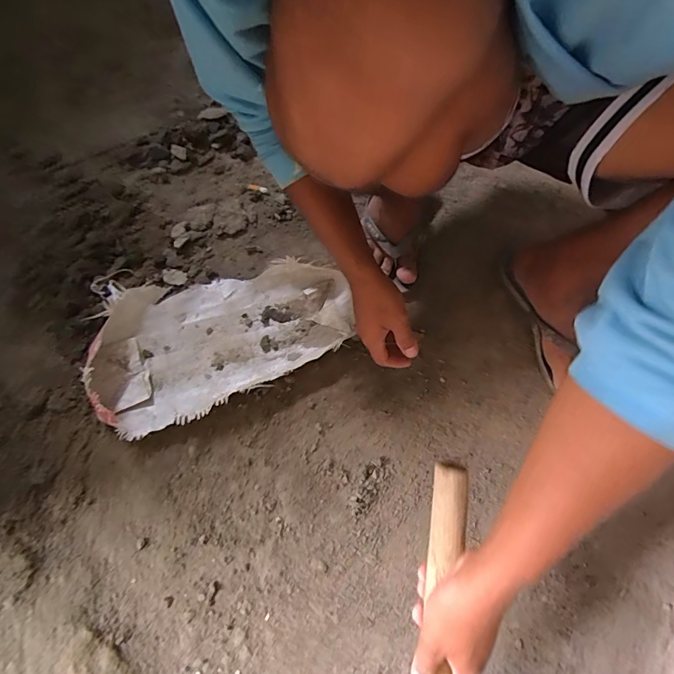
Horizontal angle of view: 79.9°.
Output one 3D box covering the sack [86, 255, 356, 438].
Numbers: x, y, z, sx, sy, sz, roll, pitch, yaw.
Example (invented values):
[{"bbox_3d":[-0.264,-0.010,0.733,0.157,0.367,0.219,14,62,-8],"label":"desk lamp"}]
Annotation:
[{"bbox_3d":[-0.165,-0.005,0.603,0.390,0.051,0.213,-17,69,-9],"label":"sack"}]

